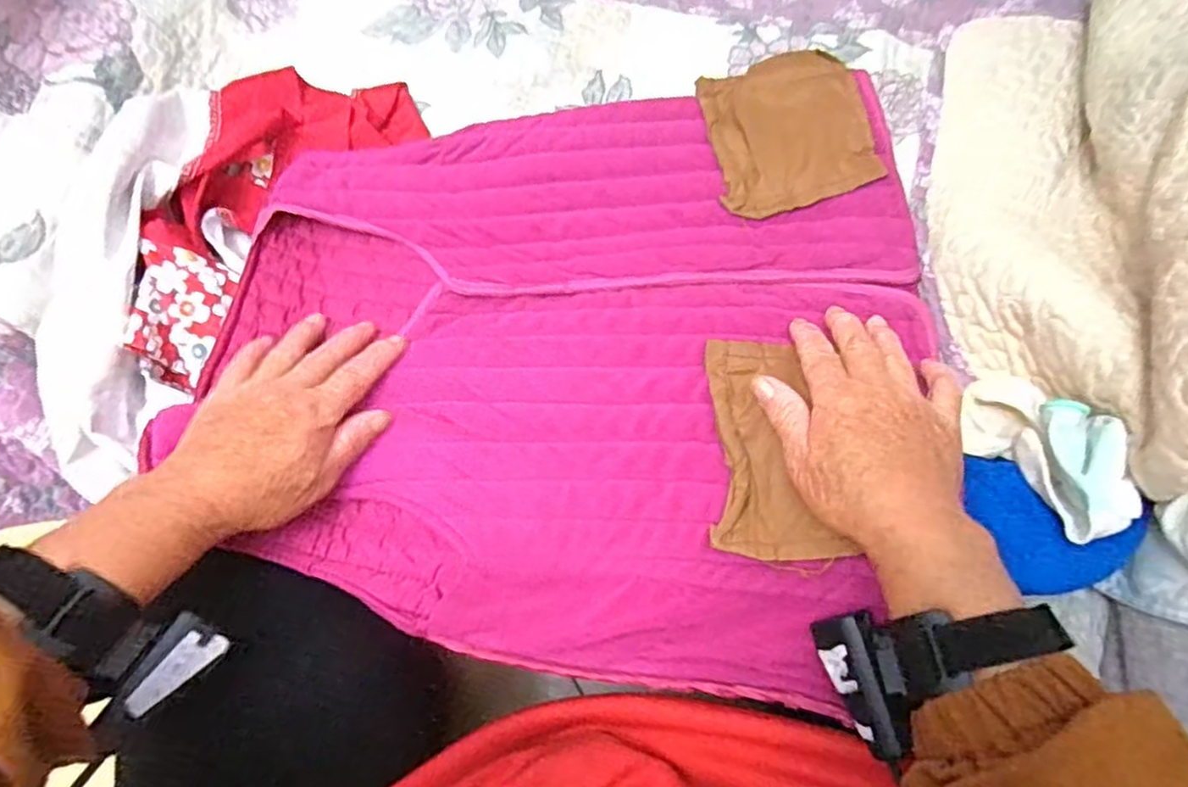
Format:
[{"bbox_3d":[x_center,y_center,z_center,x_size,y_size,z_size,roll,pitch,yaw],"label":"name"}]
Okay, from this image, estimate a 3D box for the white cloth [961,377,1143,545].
[{"bbox_3d":[0.256,0.029,0.373,0.043,0.112,0.067,-2,108,3],"label":"white cloth"}]

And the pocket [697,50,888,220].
[{"bbox_3d":[0.148,-0.205,0.515,0.117,0.026,0.142,-13,67,0],"label":"pocket"}]

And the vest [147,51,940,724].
[{"bbox_3d":[-0.023,-0.051,0.465,0.458,0.051,0.433,7,65,7],"label":"vest"}]

